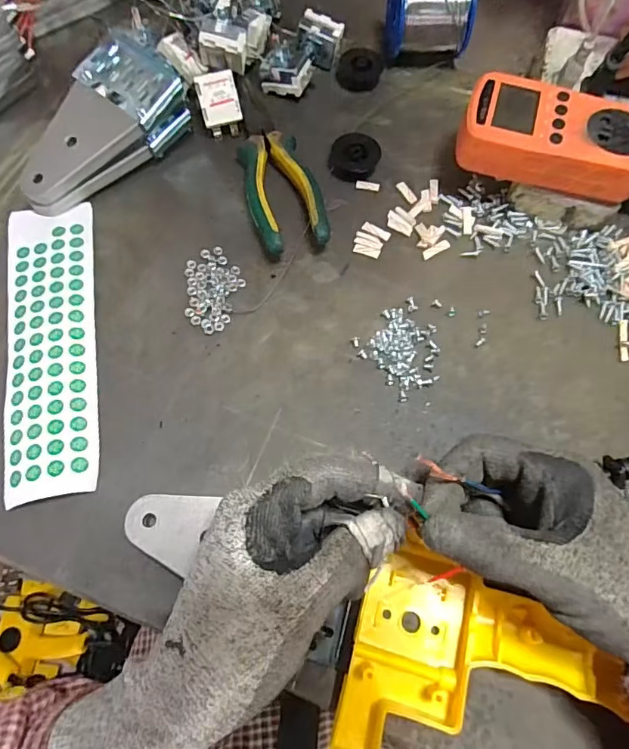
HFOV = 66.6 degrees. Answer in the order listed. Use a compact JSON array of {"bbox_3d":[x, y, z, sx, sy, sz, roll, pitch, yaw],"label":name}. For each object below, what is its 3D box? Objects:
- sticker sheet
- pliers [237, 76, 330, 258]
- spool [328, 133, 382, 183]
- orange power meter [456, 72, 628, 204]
[{"bbox_3d":[-0.177,-0.026,0.322,0.058,0.008,0.215,-11,66,-7],"label":"sticker sheet"},{"bbox_3d":[-0.036,-0.168,0.378,0.051,0.024,0.178,-15,70,-7],"label":"pliers"},{"bbox_3d":[0.032,-0.174,0.384,0.036,0.018,0.034,1,68,-1],"label":"spool"},{"bbox_3d":[0.168,-0.169,0.340,0.124,0.036,0.066,14,69,4],"label":"orange power meter"}]

